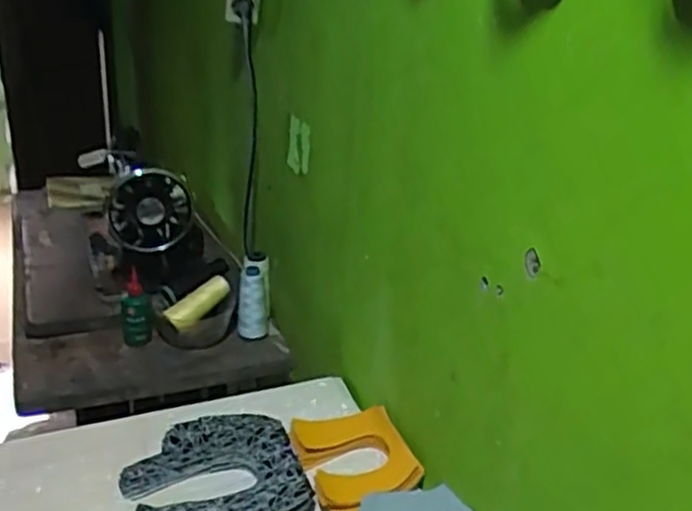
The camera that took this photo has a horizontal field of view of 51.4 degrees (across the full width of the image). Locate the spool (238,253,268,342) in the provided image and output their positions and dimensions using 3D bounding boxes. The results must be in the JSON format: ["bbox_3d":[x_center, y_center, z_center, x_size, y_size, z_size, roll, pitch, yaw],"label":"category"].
[{"bbox_3d":[-0.147,0.070,1.131,0.048,0.137,0.053,-1,24,-9],"label":"spool"}]

